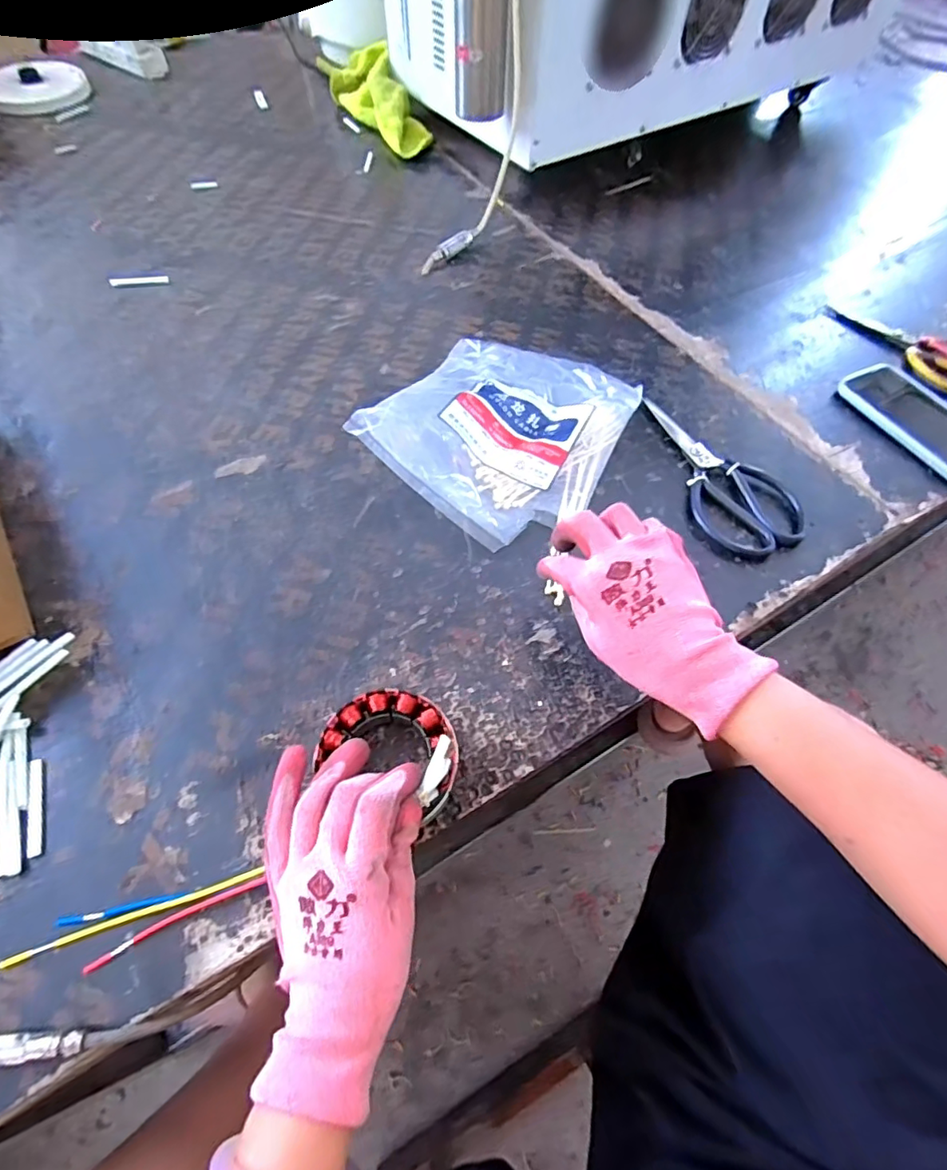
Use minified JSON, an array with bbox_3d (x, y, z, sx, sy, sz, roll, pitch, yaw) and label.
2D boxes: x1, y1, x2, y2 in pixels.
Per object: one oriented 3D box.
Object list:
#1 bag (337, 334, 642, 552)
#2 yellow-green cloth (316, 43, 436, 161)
[{"bbox_3d":[0.029,-0.160,0.495,0.199,0.070,0.248,25,61,12],"label":"bag"},{"bbox_3d":[-0.157,-0.798,0.879,0.088,0.070,0.302,-25,63,-16],"label":"yellow-green cloth"}]

